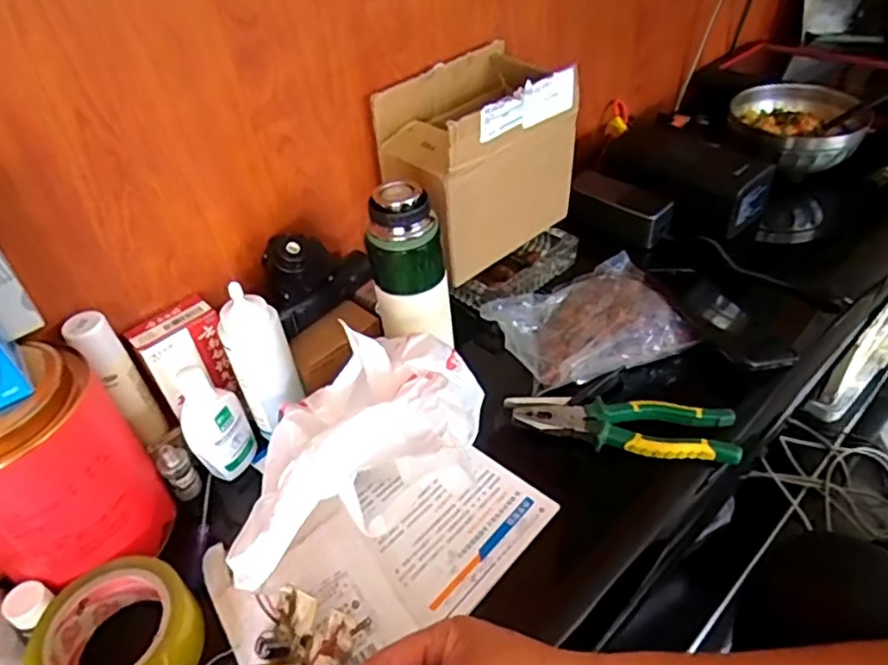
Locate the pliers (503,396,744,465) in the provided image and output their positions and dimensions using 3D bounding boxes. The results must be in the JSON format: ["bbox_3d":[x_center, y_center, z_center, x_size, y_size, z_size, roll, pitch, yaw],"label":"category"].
[{"bbox_3d":[0.158,0.082,0.570,0.198,0.021,0.051,5,42,14],"label":"pliers"}]

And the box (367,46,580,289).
[{"bbox_3d":[0.039,-0.188,0.681,0.192,0.175,0.119,-35,48,-29],"label":"box"}]

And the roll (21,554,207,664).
[{"bbox_3d":[-0.228,0.219,0.446,0.102,0.046,0.103,-4,41,4],"label":"roll"}]

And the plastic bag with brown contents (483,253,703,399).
[{"bbox_3d":[0.153,-0.022,0.649,0.218,0.044,0.148,-24,43,-18],"label":"plastic bag with brown contents"}]

